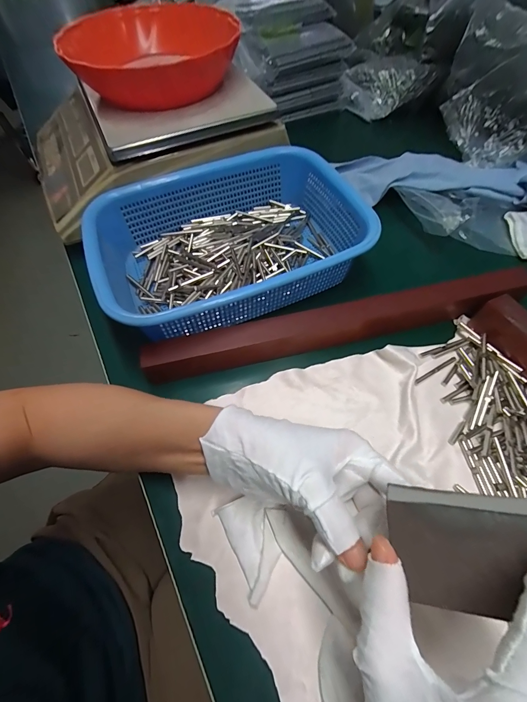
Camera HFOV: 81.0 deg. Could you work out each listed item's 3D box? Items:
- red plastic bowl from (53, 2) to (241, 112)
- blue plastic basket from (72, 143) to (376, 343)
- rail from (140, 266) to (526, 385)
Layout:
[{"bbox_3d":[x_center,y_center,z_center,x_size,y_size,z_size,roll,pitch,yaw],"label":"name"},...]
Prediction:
[{"bbox_3d":[-0.136,-0.365,0.378,0.209,0.056,0.191,-2,61,3],"label":"red plastic bowl"},{"bbox_3d":[-0.040,-0.119,0.350,0.292,0.075,0.205,-24,62,-10],"label":"blue plastic basket"},{"bbox_3d":[0.081,-0.027,0.312,0.387,0.044,0.027,-12,61,-3],"label":"rail"}]

